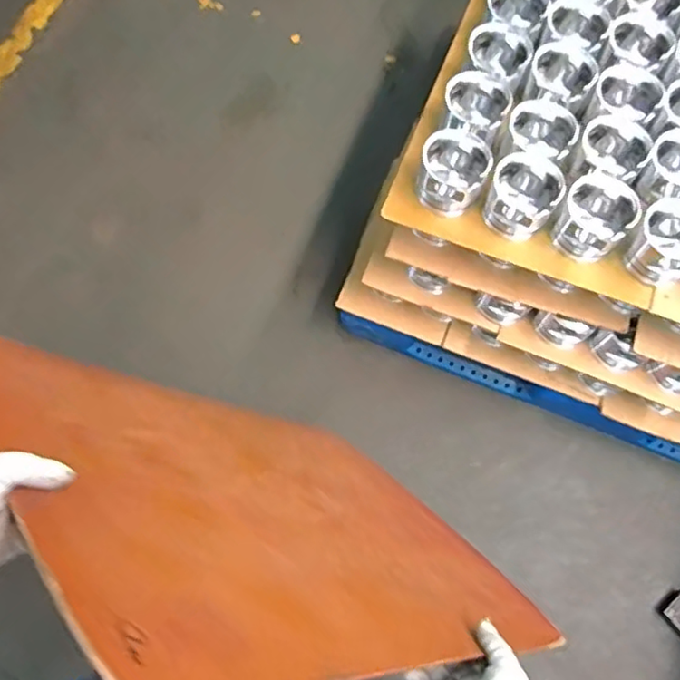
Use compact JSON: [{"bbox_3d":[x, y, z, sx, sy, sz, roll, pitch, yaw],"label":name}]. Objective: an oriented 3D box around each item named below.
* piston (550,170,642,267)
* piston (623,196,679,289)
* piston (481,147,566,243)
[{"bbox_3d":[0.426,-0.203,1.014,0.107,0.094,0.115,0,71,-1],"label":"piston"},{"bbox_3d":[0.541,-0.159,1.001,0.115,0.105,0.112,41,75,12],"label":"piston"},{"bbox_3d":[0.308,-0.240,1.032,0.110,0.108,0.115,33,74,10],"label":"piston"}]

